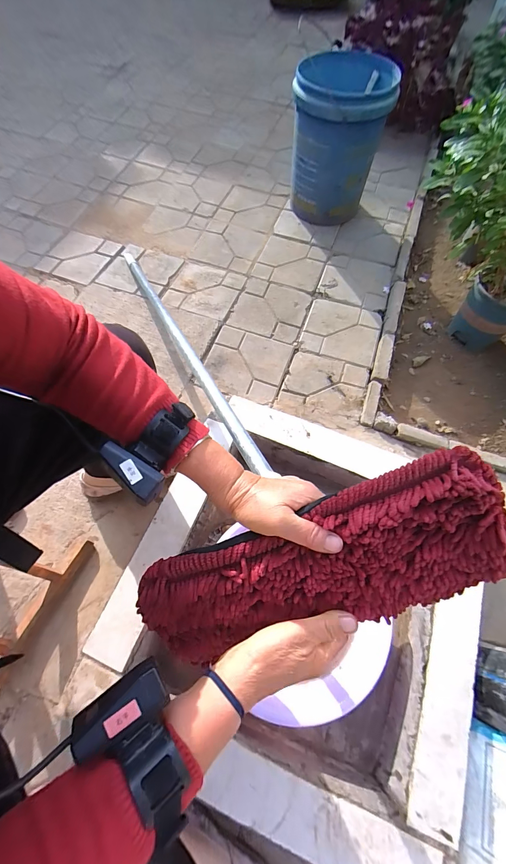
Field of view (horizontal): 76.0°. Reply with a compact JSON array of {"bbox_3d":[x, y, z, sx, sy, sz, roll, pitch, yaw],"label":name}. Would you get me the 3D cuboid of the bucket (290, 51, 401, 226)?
[{"bbox_3d":[0.271,-0.915,1.072,0.271,0.408,0.349,22,68,9],"label":"bucket"}]

